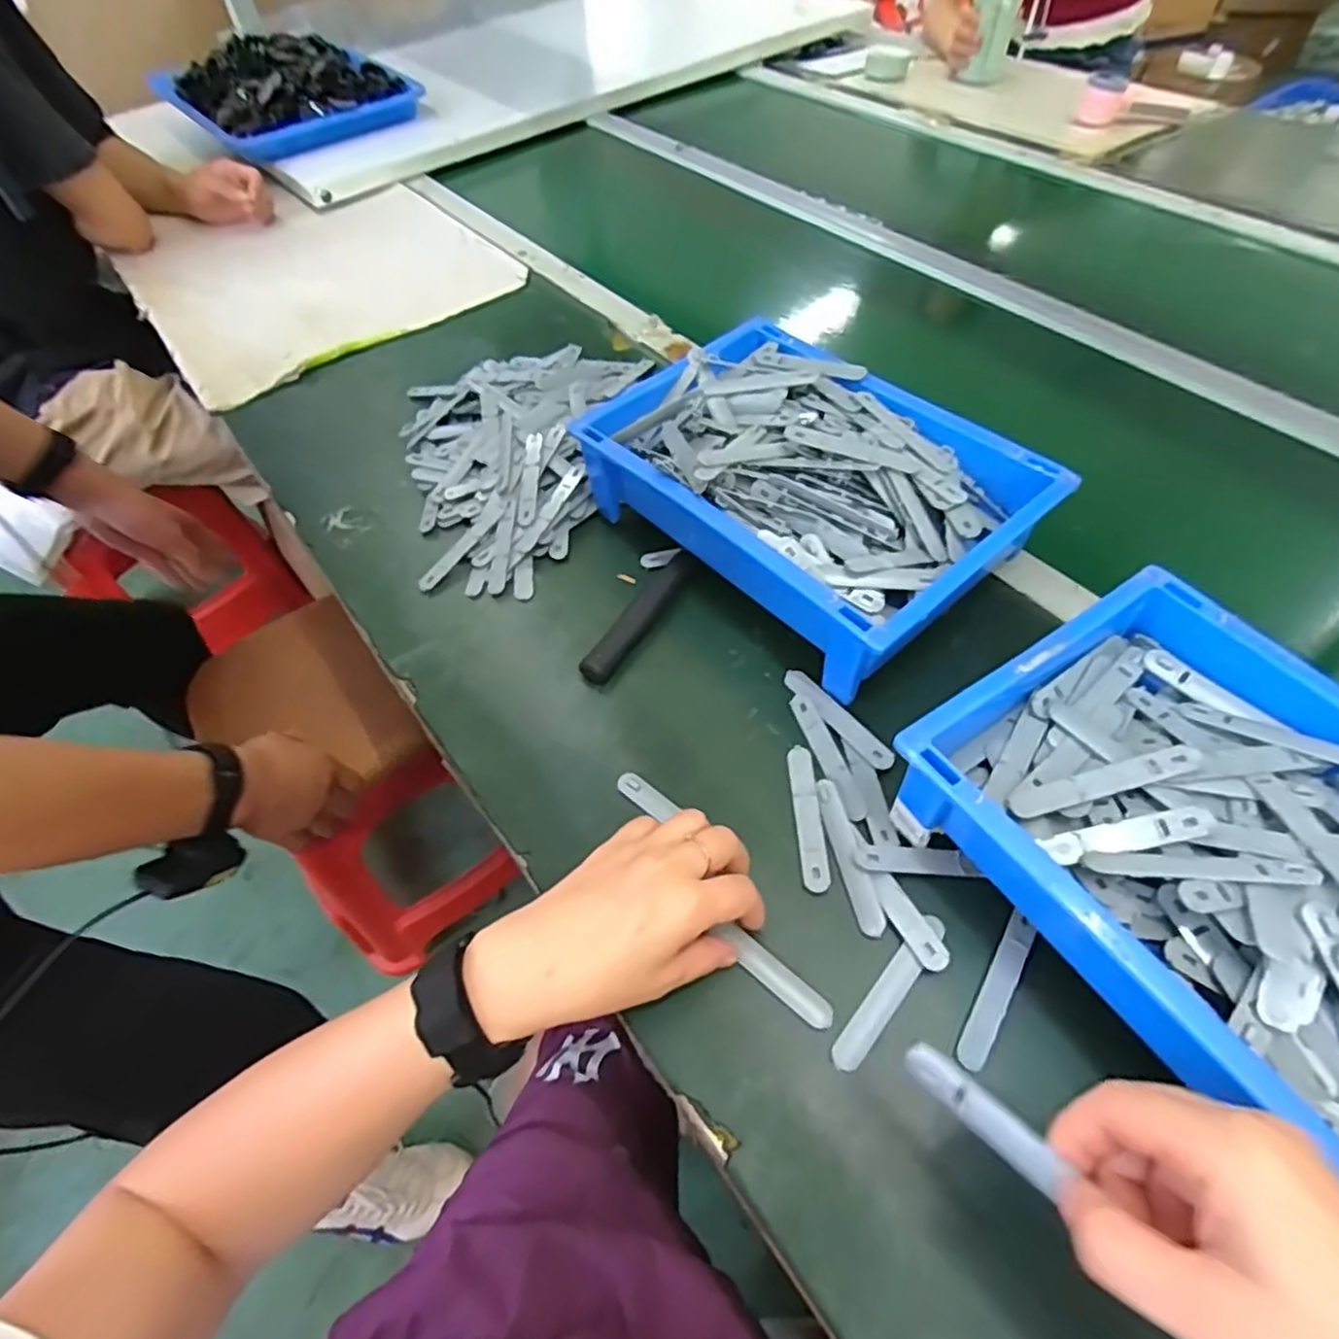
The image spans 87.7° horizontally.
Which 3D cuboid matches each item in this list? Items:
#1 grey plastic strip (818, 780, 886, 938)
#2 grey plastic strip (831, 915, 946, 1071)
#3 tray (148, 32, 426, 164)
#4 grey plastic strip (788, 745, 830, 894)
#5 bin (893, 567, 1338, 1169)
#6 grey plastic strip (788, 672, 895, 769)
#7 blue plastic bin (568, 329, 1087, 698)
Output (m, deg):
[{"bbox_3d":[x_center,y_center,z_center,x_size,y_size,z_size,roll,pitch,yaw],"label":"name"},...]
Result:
[{"bbox_3d":[0.104,0.107,0.408,0.015,0.007,0.094,-11,54,-4],"label":"grey plastic strip"},{"bbox_3d":[0.117,0.169,0.368,0.015,0.004,0.095,35,63,25],"label":"grey plastic strip"},{"bbox_3d":[-0.625,-0.942,1.123,0.312,0.082,0.368,-36,60,-20],"label":"tray"},{"bbox_3d":[0.085,0.088,0.427,0.015,0.004,0.095,-2,54,3],"label":"grey plastic strip"},{"bbox_3d":[0.292,0.110,0.347,0.223,0.081,0.301,-30,58,-17],"label":"bin"},{"bbox_3d":[0.111,0.031,0.466,0.017,0.004,0.093,-32,58,-18],"label":"grey plastic strip"},{"bbox_3d":[0.095,-0.135,0.531,0.221,0.096,0.303,-36,59,-20],"label":"blue plastic bin"}]

